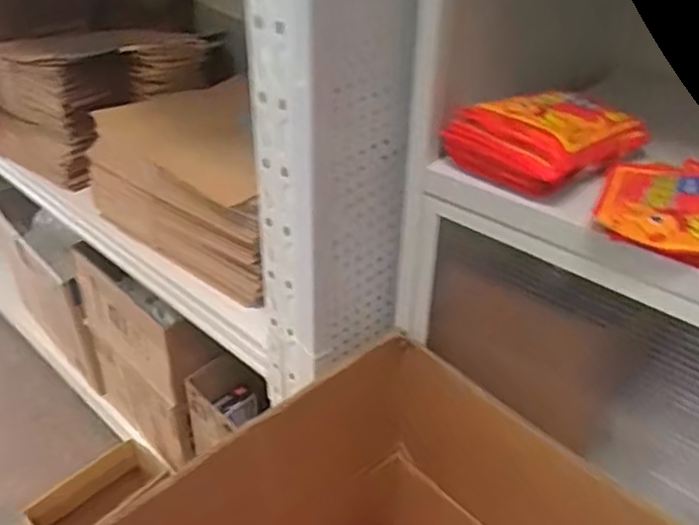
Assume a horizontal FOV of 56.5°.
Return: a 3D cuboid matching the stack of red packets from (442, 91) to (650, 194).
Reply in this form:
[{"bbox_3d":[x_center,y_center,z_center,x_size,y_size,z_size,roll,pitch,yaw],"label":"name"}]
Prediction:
[{"bbox_3d":[0.172,-0.115,0.559,0.148,0.050,0.103,-26,42,-33],"label":"stack of red packets"}]

